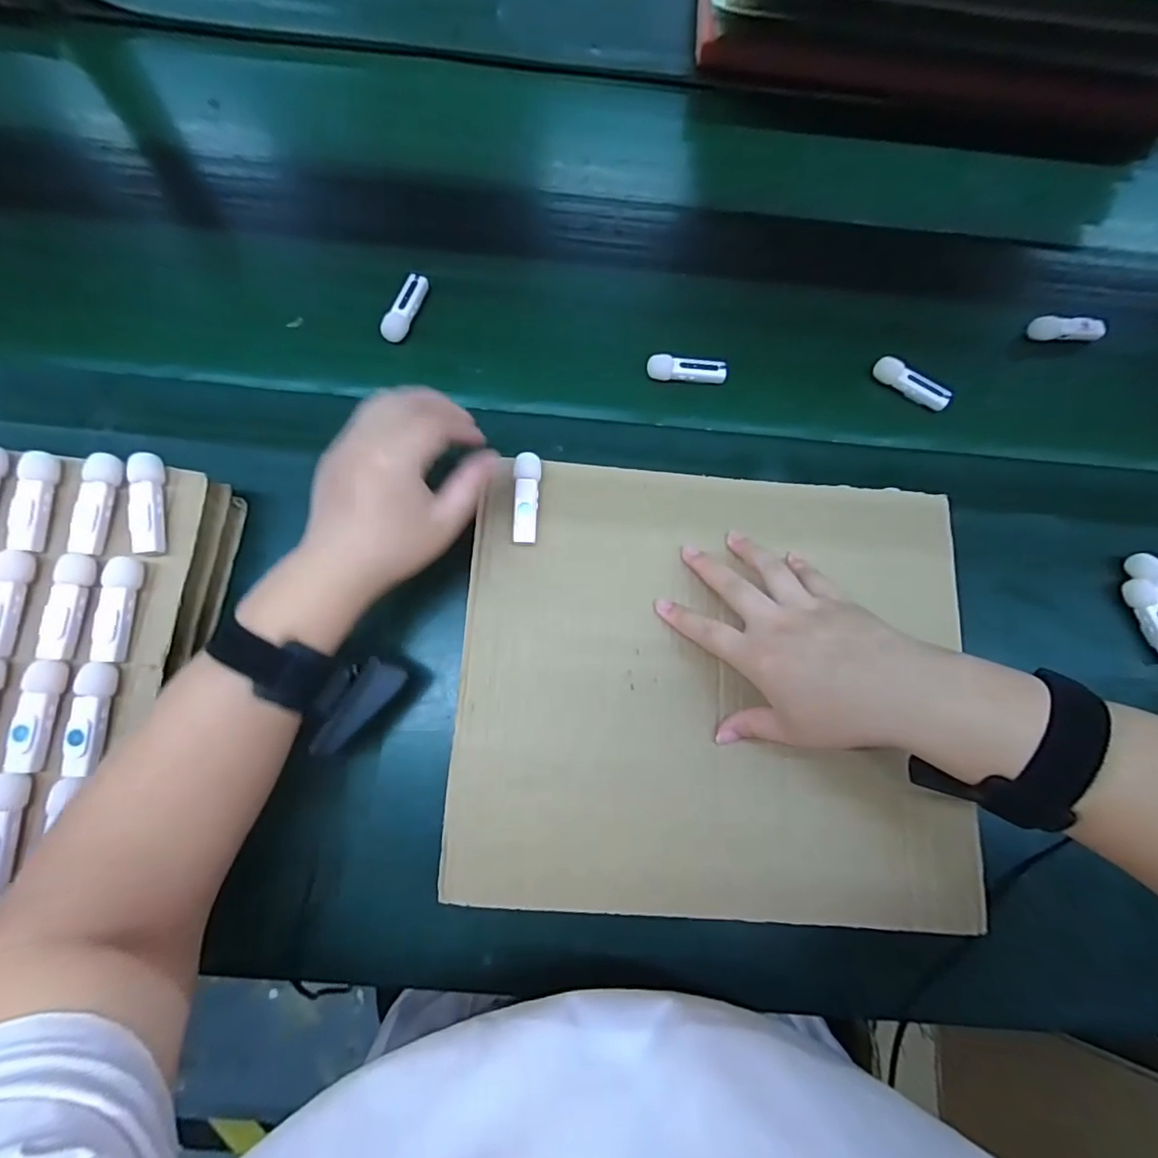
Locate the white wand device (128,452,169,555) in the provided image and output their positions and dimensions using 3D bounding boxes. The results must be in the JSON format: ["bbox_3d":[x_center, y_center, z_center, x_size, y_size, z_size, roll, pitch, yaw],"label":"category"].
[{"bbox_3d":[-0.279,-0.048,0.353,0.015,0.018,0.066,-5,74,-5],"label":"white wand device"}]

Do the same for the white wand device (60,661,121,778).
[{"bbox_3d":[-0.292,0.083,0.323,0.015,0.012,0.065,0,74,-3],"label":"white wand device"}]

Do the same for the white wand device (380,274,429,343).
[{"bbox_3d":[-0.146,-0.229,0.459,0.018,0.011,0.065,22,79,3],"label":"white wand device"}]

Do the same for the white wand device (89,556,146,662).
[{"bbox_3d":[-0.287,0.019,0.338,0.016,0.015,0.064,4,74,-2],"label":"white wand device"}]

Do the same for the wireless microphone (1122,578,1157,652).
[{"bbox_3d":[0.436,0.031,0.411,0.018,0.015,0.065,-17,79,-5],"label":"wireless microphone"}]

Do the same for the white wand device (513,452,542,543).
[{"bbox_3d":[-0.037,-0.056,0.386,0.018,0.015,0.064,2,78,-1],"label":"white wand device"}]

